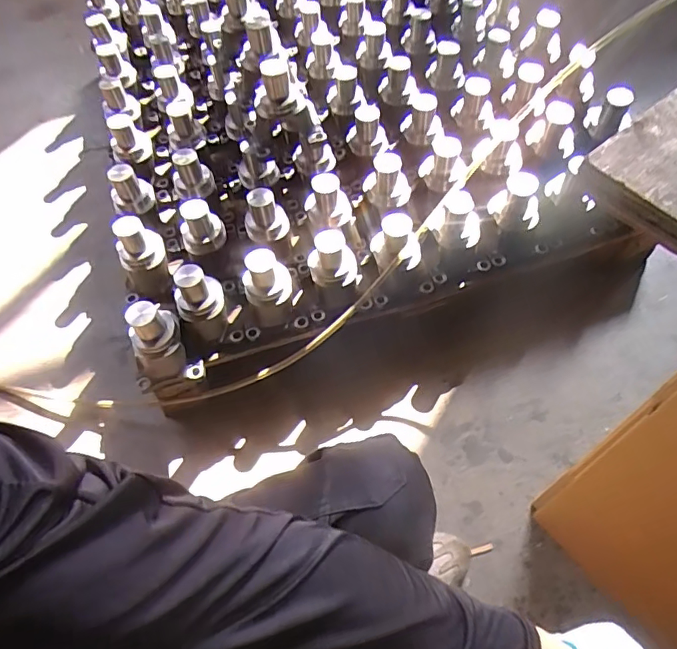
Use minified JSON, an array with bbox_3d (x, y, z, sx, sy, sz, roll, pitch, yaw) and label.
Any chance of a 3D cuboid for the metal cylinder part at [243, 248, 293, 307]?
[{"bbox_3d":[-0.118,-0.076,0.836,0.079,0.086,0.066,-16,59,-6],"label":"metal cylinder part"}]

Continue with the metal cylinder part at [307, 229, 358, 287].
[{"bbox_3d":[-0.011,-0.106,0.841,0.080,0.071,0.064,-7,58,-1],"label":"metal cylinder part"}]

